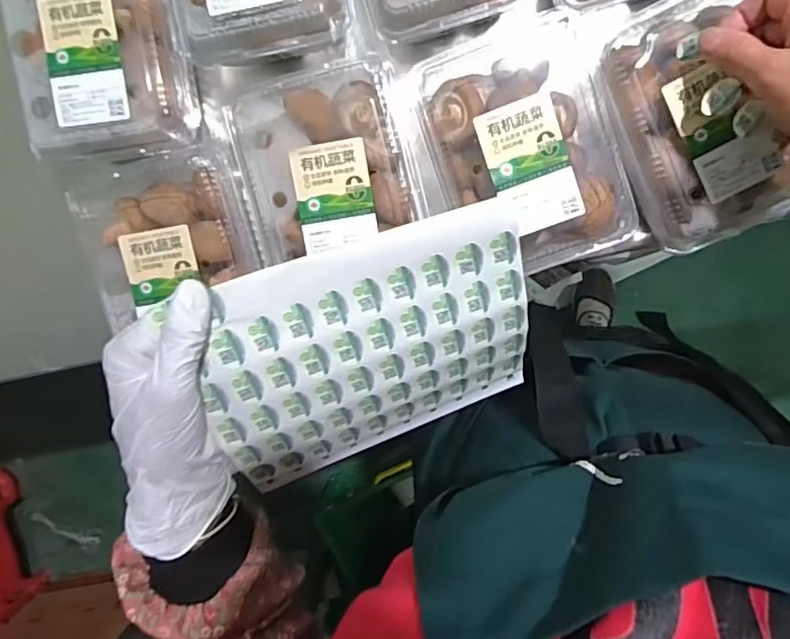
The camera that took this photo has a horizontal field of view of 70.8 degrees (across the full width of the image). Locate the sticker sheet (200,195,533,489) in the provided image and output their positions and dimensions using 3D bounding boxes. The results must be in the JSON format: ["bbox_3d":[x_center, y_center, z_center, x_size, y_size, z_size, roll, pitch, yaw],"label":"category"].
[{"bbox_3d":[-0.014,0.025,0.354,0.203,0.022,0.161,-20,125,-5],"label":"sticker sheet"}]

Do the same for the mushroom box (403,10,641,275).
[{"bbox_3d":[0.094,-0.128,0.419,0.143,0.058,0.179,-16,96,6],"label":"mushroom box"}]

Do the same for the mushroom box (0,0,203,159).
[{"bbox_3d":[-0.219,-0.208,0.430,0.125,0.069,0.162,-3,98,4],"label":"mushroom box"}]

